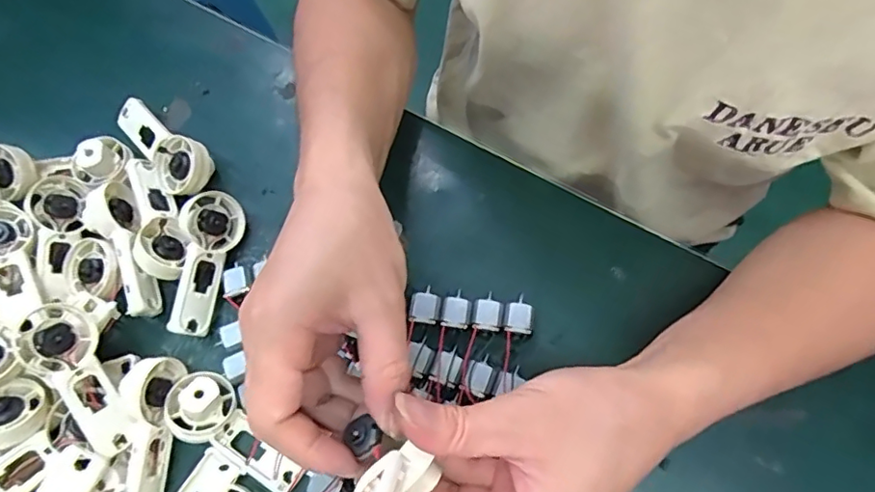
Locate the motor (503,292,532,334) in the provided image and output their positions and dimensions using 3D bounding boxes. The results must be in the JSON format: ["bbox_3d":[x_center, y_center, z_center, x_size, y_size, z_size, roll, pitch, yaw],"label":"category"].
[{"bbox_3d":[0.051,0.044,0.353,0.016,0.015,0.025,6,72,5],"label":"motor"}]

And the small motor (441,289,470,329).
[{"bbox_3d":[0.012,0.040,0.354,0.017,0.007,0.025,6,72,5],"label":"small motor"}]

